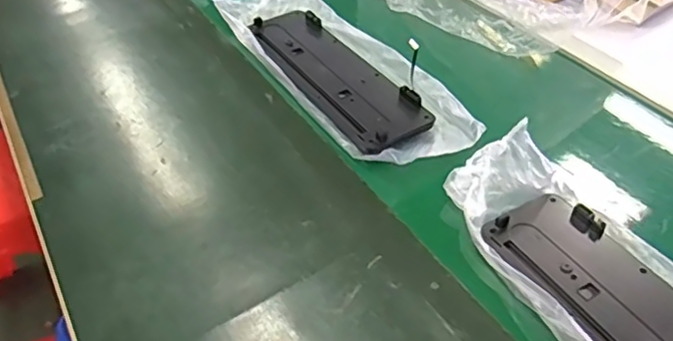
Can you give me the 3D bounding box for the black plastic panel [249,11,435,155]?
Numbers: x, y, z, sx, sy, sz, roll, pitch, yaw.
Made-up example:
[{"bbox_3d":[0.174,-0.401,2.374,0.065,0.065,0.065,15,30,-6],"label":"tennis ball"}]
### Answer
[{"bbox_3d":[-0.008,-0.143,0.830,0.108,0.021,0.355,-24,48,-21],"label":"black plastic panel"}]

